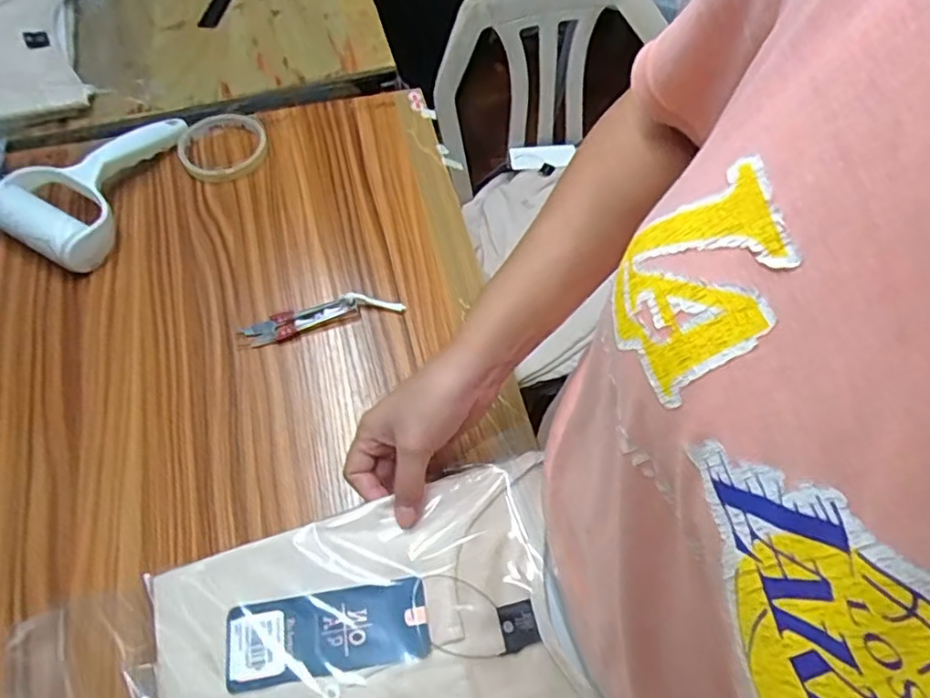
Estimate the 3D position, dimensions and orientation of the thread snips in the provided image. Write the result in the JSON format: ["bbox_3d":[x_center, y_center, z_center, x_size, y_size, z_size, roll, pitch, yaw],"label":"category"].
[{"bbox_3d":[-0.121,-0.030,0.534,0.131,0.012,0.026,-16,61,-9],"label":"thread snips"}]

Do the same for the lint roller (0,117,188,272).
[{"bbox_3d":[-0.336,-0.161,0.589,0.111,0.042,0.184,27,64,15],"label":"lint roller"}]

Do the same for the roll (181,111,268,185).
[{"bbox_3d":[-0.242,-0.201,0.631,0.084,0.017,0.088,0,60,0],"label":"roll"}]

